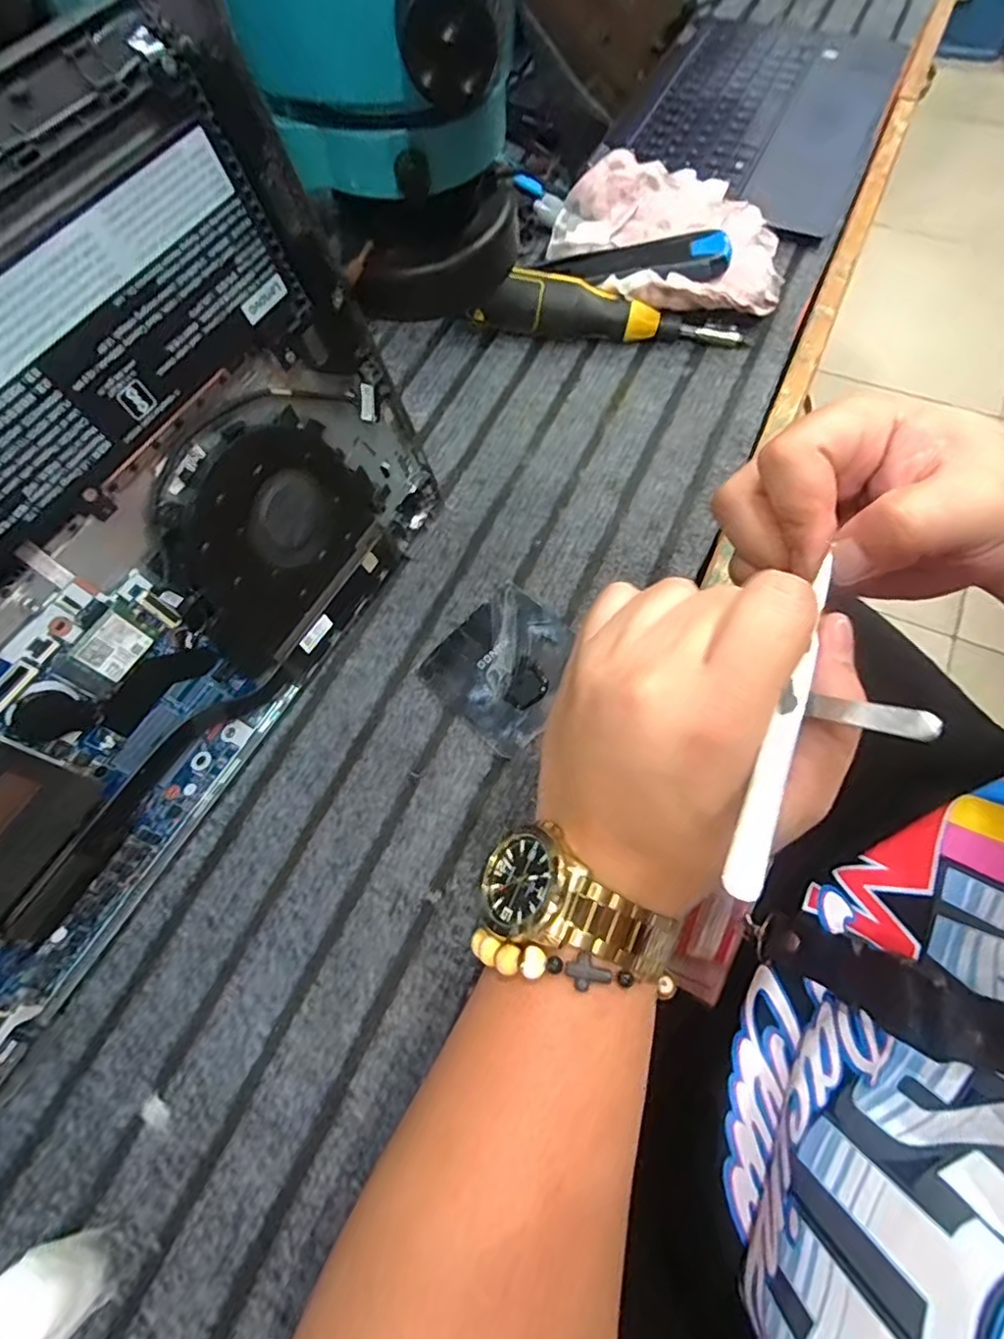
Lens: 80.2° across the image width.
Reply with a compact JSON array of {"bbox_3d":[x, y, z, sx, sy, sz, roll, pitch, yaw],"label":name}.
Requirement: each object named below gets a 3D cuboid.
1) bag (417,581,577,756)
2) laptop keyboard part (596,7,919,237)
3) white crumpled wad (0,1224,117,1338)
[{"bbox_3d":[0.004,-0.002,0.328,0.073,0.006,0.078,40,75,19],"label":"bag"},{"bbox_3d":[0.219,-0.487,0.516,0.202,0.012,0.294,23,70,14],"label":"laptop keyboard part"},{"bbox_3d":[-0.169,0.234,0.222,0.037,0.024,0.029,-13,69,-5],"label":"white crumpled wad"}]

